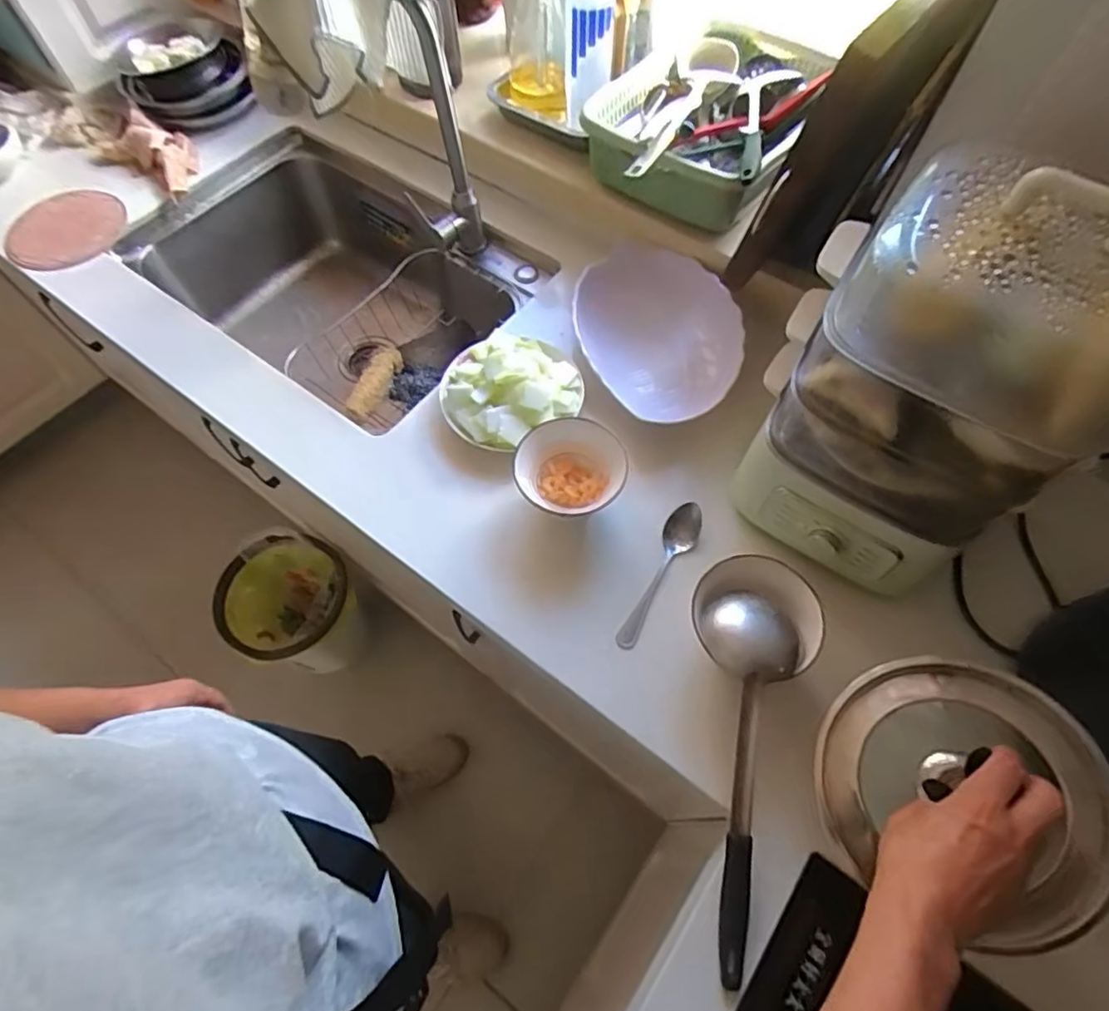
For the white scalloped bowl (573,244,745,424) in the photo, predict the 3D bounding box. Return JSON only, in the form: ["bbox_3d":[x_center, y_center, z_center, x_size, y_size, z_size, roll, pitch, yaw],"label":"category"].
[{"bbox_3d":[0.130,-0.215,0.773,0.189,0.063,0.253,-8,63,-3],"label":"white scalloped bowl"}]

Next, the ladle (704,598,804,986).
[{"bbox_3d":[0.182,0.234,0.536,0.078,0.077,0.309,1,63,1],"label":"ladle"}]

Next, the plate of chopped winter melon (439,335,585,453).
[{"bbox_3d":[-0.051,-0.136,0.732,0.165,0.073,0.142,-4,63,-1],"label":"plate of chopped winter melon"}]

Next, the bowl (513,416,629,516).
[{"bbox_3d":[0.017,-0.039,0.682,0.120,0.064,0.105,-11,63,-4],"label":"bowl"}]

